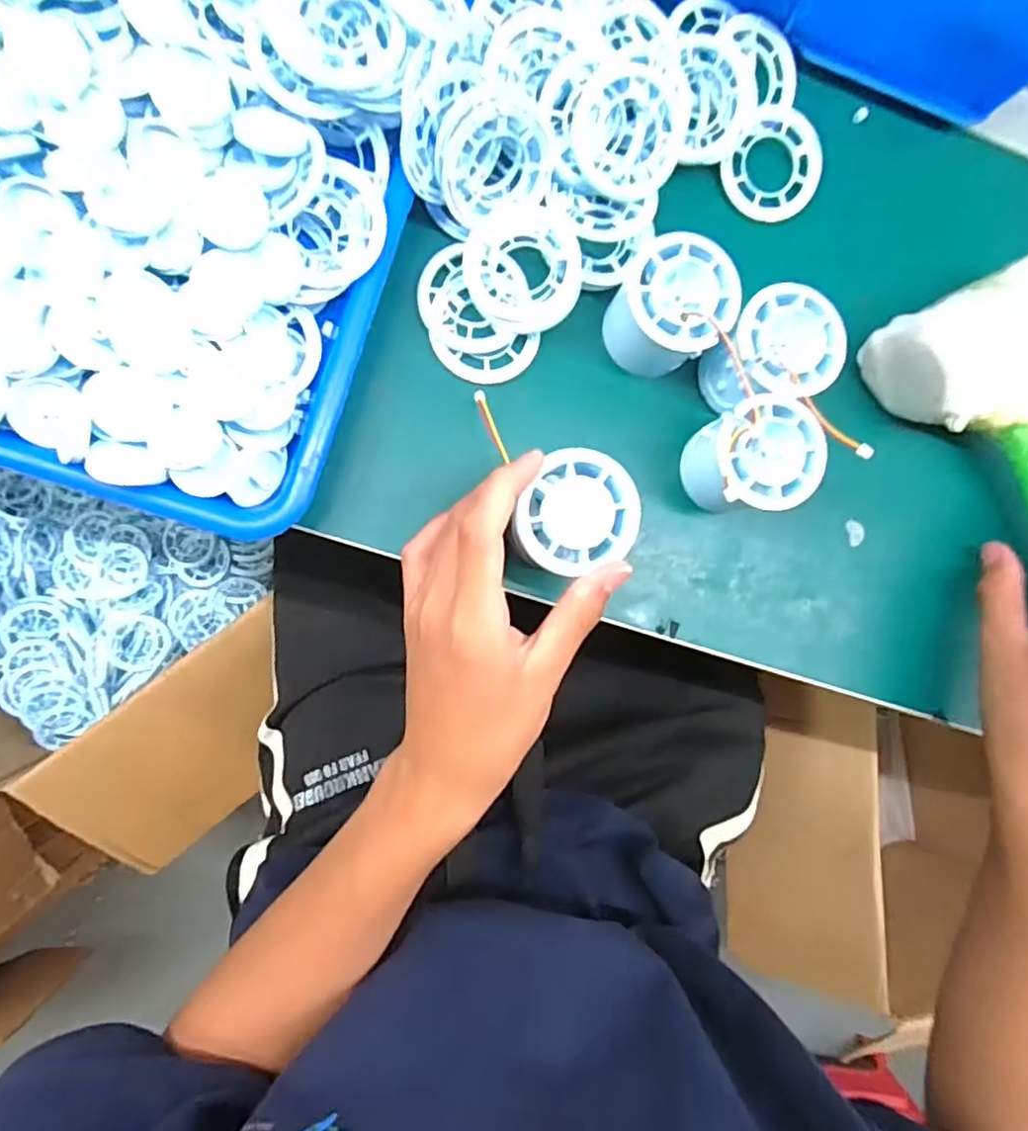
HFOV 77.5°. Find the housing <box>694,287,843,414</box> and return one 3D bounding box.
[{"bbox_3d":[0.130,-0.109,0.337,0.059,0.053,0.053,-32,94,-8],"label":"housing"}]

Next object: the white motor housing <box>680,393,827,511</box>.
[{"bbox_3d":[0.122,-0.055,0.334,0.052,0.055,0.053,0,89,-9],"label":"white motor housing"}]

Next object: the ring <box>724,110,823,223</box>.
[{"bbox_3d":[0.149,-0.227,0.363,0.054,0.010,0.060,44,83,-6],"label":"ring"}]

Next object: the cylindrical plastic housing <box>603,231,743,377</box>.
[{"bbox_3d":[0.078,-0.131,0.328,0.054,0.048,0.054,0,89,-9],"label":"cylindrical plastic housing"}]

